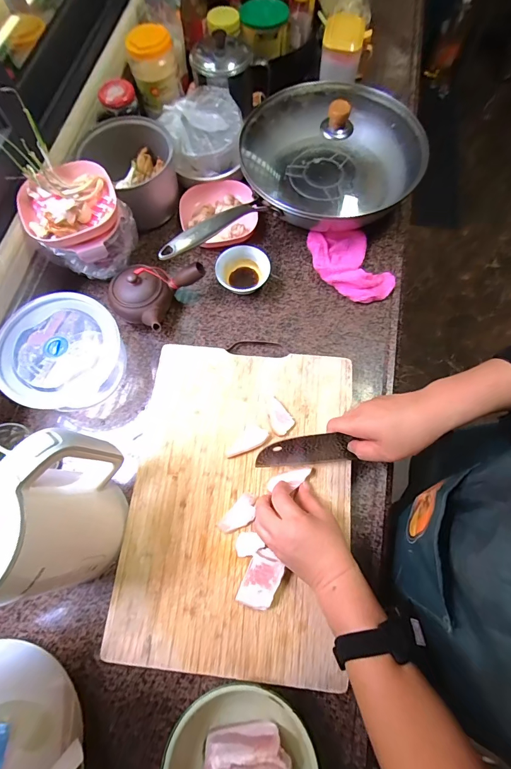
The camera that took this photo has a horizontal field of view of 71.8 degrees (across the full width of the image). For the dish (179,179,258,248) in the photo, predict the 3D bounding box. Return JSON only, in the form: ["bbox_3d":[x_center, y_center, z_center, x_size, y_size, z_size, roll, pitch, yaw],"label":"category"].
[{"bbox_3d":[-0.072,-0.323,0.679,0.144,0.040,0.137,-3,71,0],"label":"dish"}]

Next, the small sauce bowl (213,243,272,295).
[{"bbox_3d":[-0.023,-0.196,0.627,0.084,0.048,0.093,30,74,11],"label":"small sauce bowl"}]

